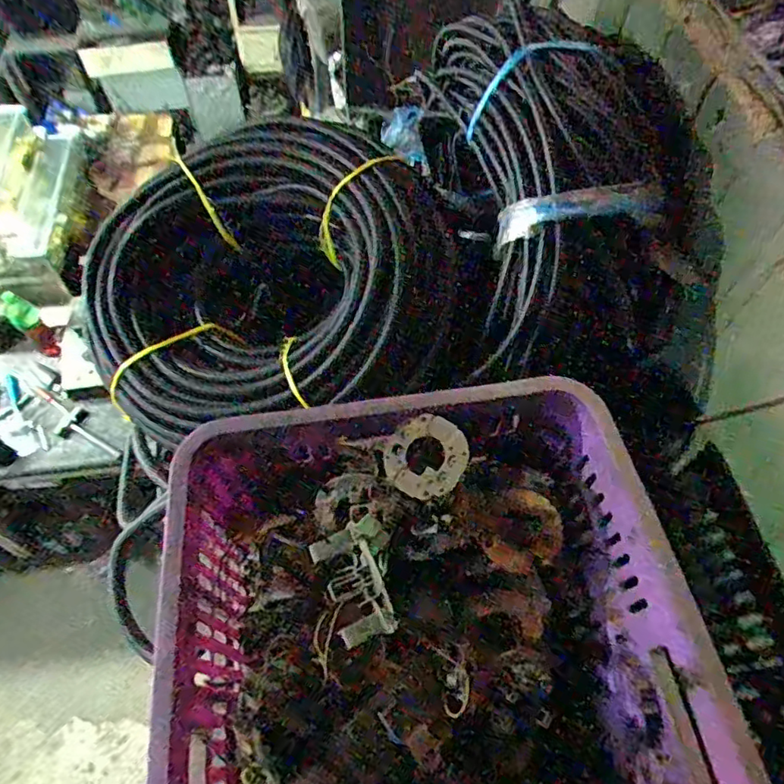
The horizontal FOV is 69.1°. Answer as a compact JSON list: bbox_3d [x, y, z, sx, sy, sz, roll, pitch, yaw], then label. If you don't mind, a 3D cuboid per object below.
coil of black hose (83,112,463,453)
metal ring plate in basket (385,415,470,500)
[{"bbox_3d":[-0.142,-0.126,0.636,0.382,0.192,0.382,-4,72,14],"label":"coil of black hose"},{"bbox_3d":[0.029,0.055,0.480,0.066,0.007,0.068,-5,73,17],"label":"metal ring plate in basket"}]

